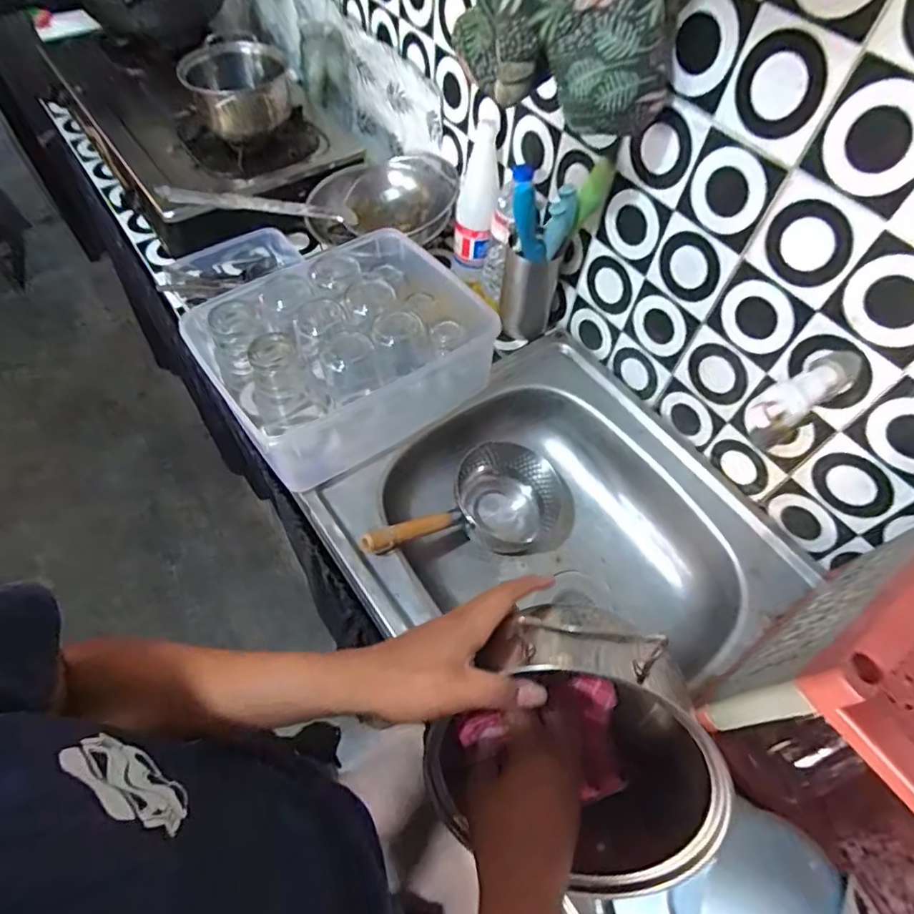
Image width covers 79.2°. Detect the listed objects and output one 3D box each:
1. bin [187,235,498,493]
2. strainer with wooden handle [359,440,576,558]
[{"bbox_3d":[-0.160,-0.164,0.812,0.347,0.135,0.305,-29,64,-20],"label":"bin"},{"bbox_3d":[0.013,0.078,0.799,0.336,0.120,0.160,-10,56,-38],"label":"strainer with wooden handle"}]

